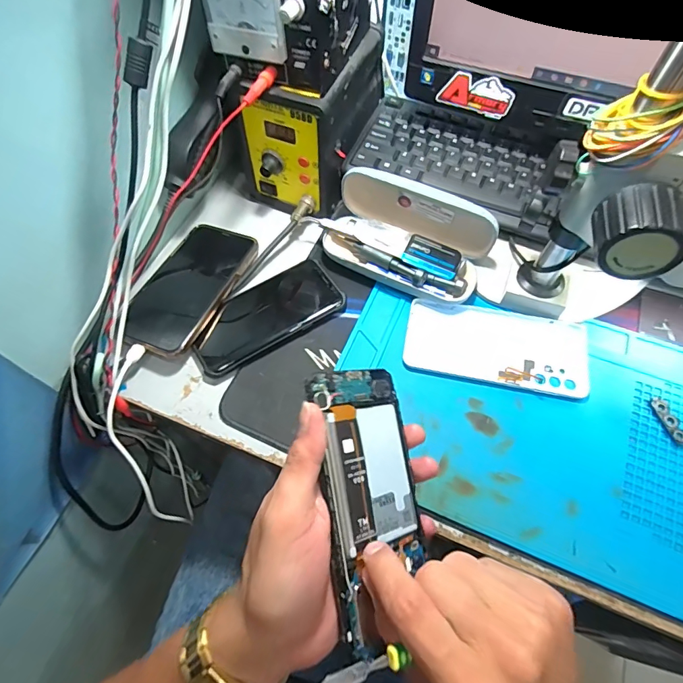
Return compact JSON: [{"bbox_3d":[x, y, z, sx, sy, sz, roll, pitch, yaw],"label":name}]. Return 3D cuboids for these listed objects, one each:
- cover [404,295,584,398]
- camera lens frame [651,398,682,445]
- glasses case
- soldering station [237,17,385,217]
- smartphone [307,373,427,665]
[{"bbox_3d":[0.145,0.004,0.401,0.164,0.006,0.076,10,63,7],"label":"cover"},{"bbox_3d":[0.281,0.068,0.363,0.013,0.004,0.042,-15,63,-6],"label":"camera lens frame"},{"bbox_3d":[0.062,-0.104,0.419,0.162,0.070,0.088,20,65,12],"label":"glasses case"},{"bbox_3d":[-0.037,-0.238,0.457,0.111,0.127,0.163,20,64,12],"label":"soldering station"},{"bbox_3d":[0.020,0.090,0.260,0.071,0.006,0.145,-1,75,-41],"label":"smartphone"}]

